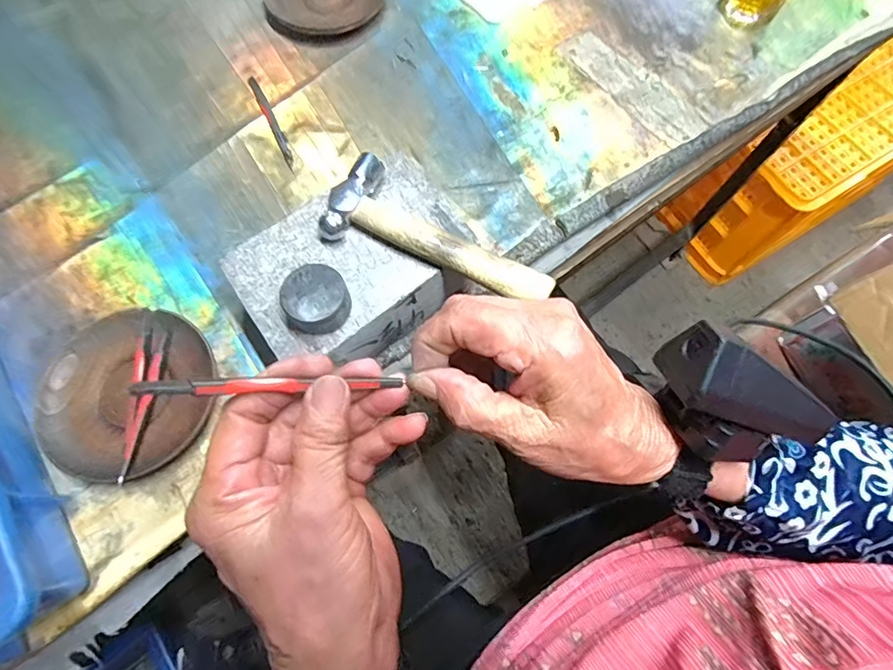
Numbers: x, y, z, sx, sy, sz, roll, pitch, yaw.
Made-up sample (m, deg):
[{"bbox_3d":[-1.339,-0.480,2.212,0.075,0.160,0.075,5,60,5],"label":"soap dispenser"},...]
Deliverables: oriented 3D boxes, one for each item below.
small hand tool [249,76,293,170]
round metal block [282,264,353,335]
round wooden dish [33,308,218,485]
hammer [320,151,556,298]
[{"bbox_3d":[-0.149,-0.182,0.414,0.008,0.004,0.105,-25,73,-10],"label":"small hand tool"},{"bbox_3d":[-0.077,-0.021,0.288,0.037,0.022,0.035,1,70,-4],"label":"round metal block"},{"bbox_3d":[-0.217,0.038,0.330,0.110,0.015,0.113,0,71,-1],"label":"round wooden dish"},{"bbox_3d":[-0.001,-0.067,0.306,0.144,0.018,0.058,20,70,3],"label":"hammer"}]

